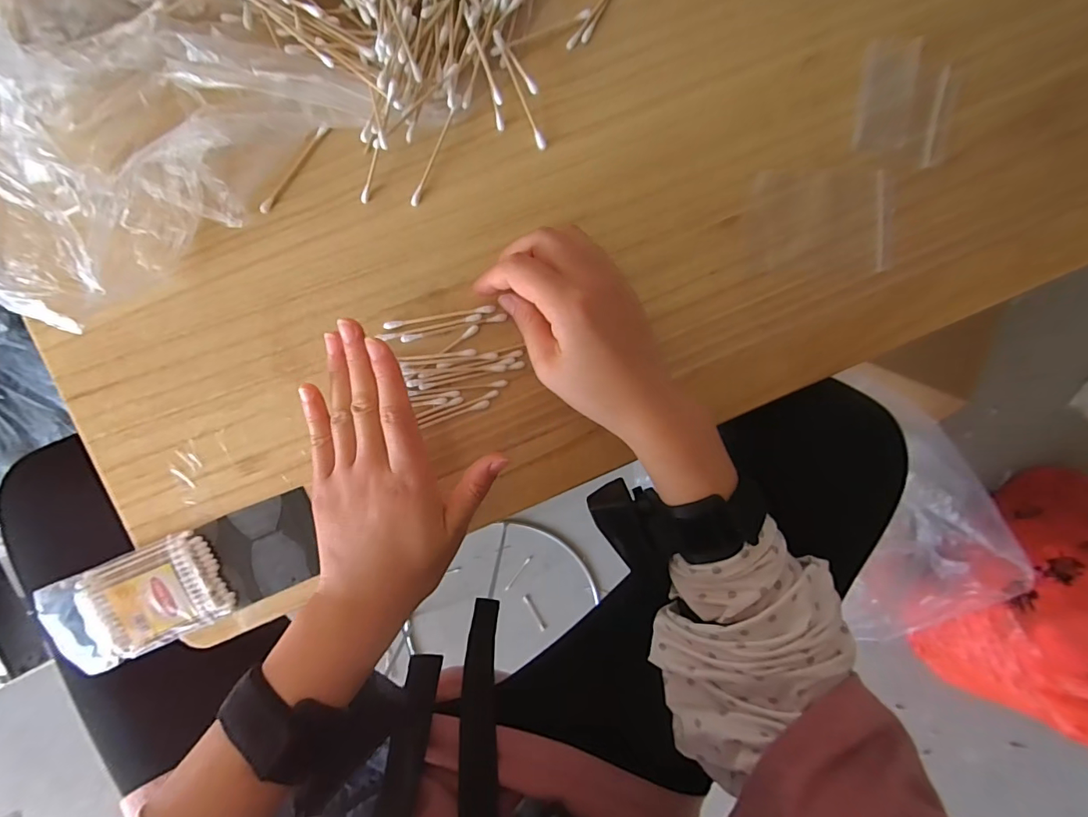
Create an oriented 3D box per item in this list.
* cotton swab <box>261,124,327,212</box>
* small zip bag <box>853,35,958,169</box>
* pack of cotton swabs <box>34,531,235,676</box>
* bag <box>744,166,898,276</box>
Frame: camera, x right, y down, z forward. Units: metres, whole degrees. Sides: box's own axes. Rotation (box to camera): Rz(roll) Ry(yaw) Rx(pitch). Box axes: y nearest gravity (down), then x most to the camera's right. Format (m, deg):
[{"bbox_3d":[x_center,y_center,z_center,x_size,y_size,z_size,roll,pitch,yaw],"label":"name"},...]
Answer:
[{"bbox_3d":[-0.164,-0.157,0.305,0.005,0.006,0.068,35,93,-2],"label":"cotton swab"},{"bbox_3d":[0.244,-0.202,0.309,0.067,0.008,0.075,4,92,-1],"label":"small zip bag"},{"bbox_3d":[-0.267,0.127,0.306,0.105,0.017,0.063,-23,92,-1],"label":"pack of cotton swabs"},{"bbox_3d":[0.187,-0.127,0.315,0.097,0.004,0.066,0,92,-1],"label":"bag"}]

